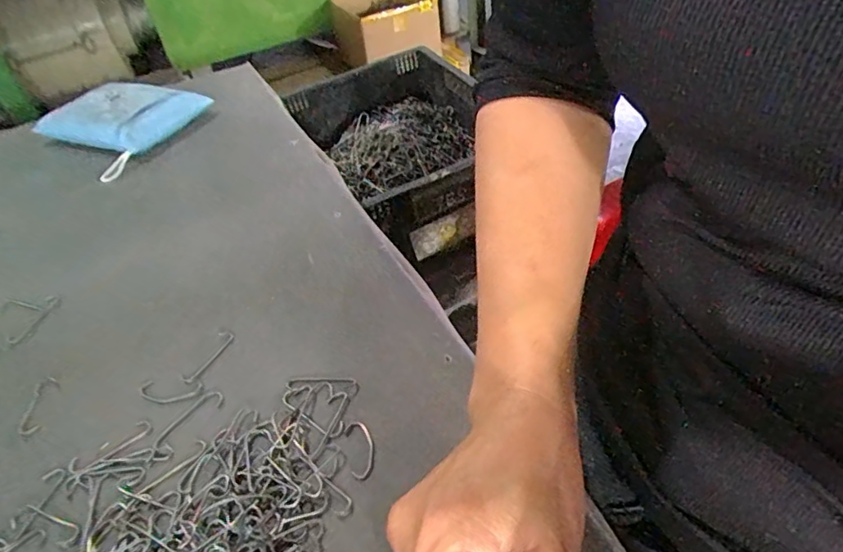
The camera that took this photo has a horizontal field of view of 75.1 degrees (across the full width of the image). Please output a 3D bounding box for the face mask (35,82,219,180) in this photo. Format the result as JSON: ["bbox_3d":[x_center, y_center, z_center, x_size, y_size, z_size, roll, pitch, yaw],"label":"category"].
[{"bbox_3d":[-0.325,-0.161,0.575,0.130,0.029,0.148,10,44,18],"label":"face mask"}]

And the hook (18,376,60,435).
[{"bbox_3d":[-0.223,0.075,0.321,0.013,0.004,0.038,-8,41,-2],"label":"hook"}]

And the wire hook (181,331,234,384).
[{"bbox_3d":[-0.131,0.049,0.337,0.012,0.004,0.042,8,43,16],"label":"wire hook"}]

